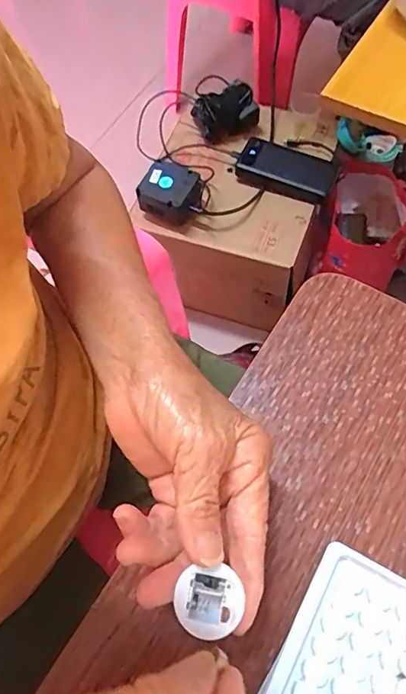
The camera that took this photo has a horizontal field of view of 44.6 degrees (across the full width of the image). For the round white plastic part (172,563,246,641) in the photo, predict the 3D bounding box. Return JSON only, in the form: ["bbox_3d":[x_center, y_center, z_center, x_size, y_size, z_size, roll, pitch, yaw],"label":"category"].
[{"bbox_3d":[0.002,0.121,0.236,0.029,0.013,0.030,19,65,11],"label":"round white plastic part"}]

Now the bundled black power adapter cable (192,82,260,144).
[{"bbox_3d":[0.042,-0.379,0.813,0.107,0.051,0.065,-19,64,-4],"label":"bundled black power adapter cable"}]

